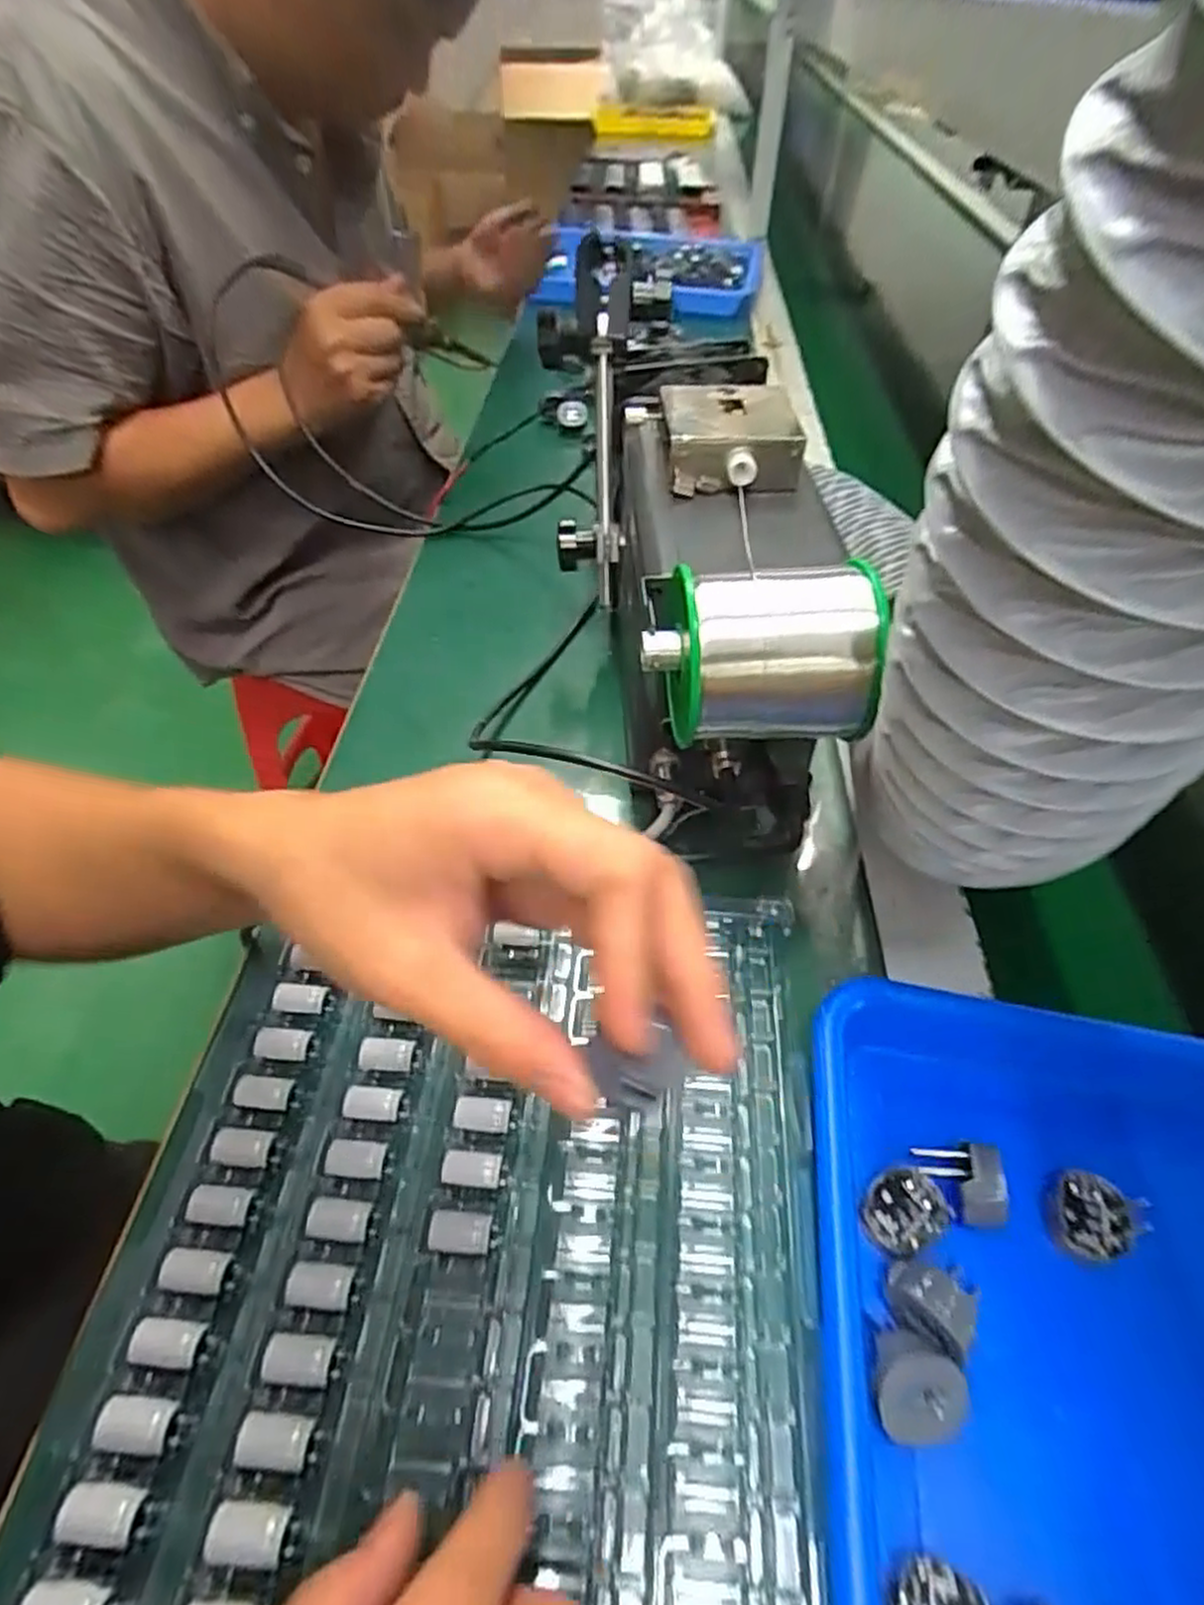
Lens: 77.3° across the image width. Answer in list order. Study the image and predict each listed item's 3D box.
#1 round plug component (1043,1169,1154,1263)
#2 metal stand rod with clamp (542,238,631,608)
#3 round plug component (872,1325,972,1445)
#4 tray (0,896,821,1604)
[{"bbox_3d":[0.173,0.146,0.267,0.027,0.014,0.026,1,49,-1],"label":"round plug component"},{"bbox_3d":[-0.011,-0.208,0.430,0.047,0.187,0.053,0,21,-2],"label":"metal stand rod with clamp"},{"bbox_3d":[0.093,0.175,0.227,0.027,0.017,0.027,1,85,-10],"label":"round plug component"},{"bbox_3d":[-0.045,0.181,0.231,0.220,0.017,0.343,6,49,2],"label":"tray"}]

